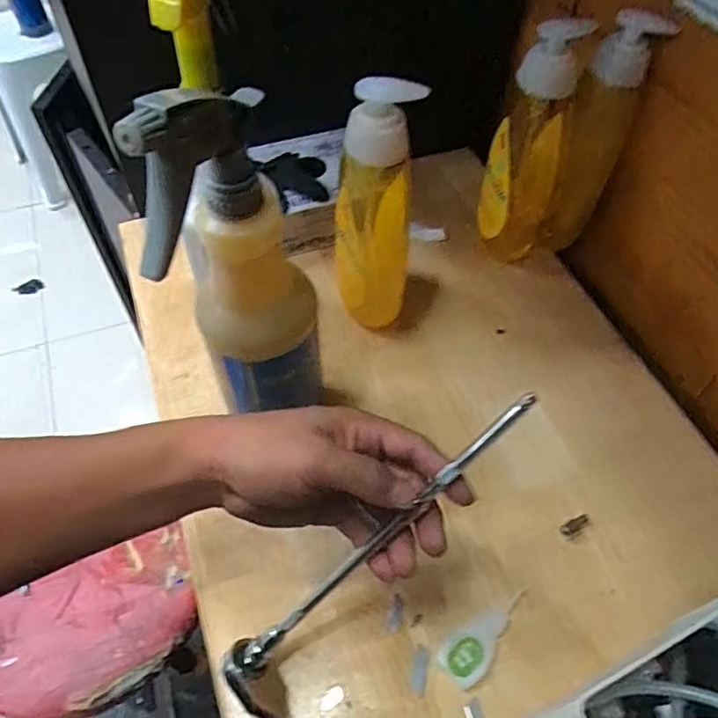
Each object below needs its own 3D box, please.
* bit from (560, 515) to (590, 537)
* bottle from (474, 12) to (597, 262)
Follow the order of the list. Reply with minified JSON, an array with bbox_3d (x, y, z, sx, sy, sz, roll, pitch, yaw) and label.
[{"bbox_3d":[0.175,0.134,0.471,0.028,0.004,0.010,-24,59,-17],"label":"bit"},{"bbox_3d":[0.165,-0.200,0.579,0.075,0.232,0.057,18,56,11],"label":"bottle"}]

